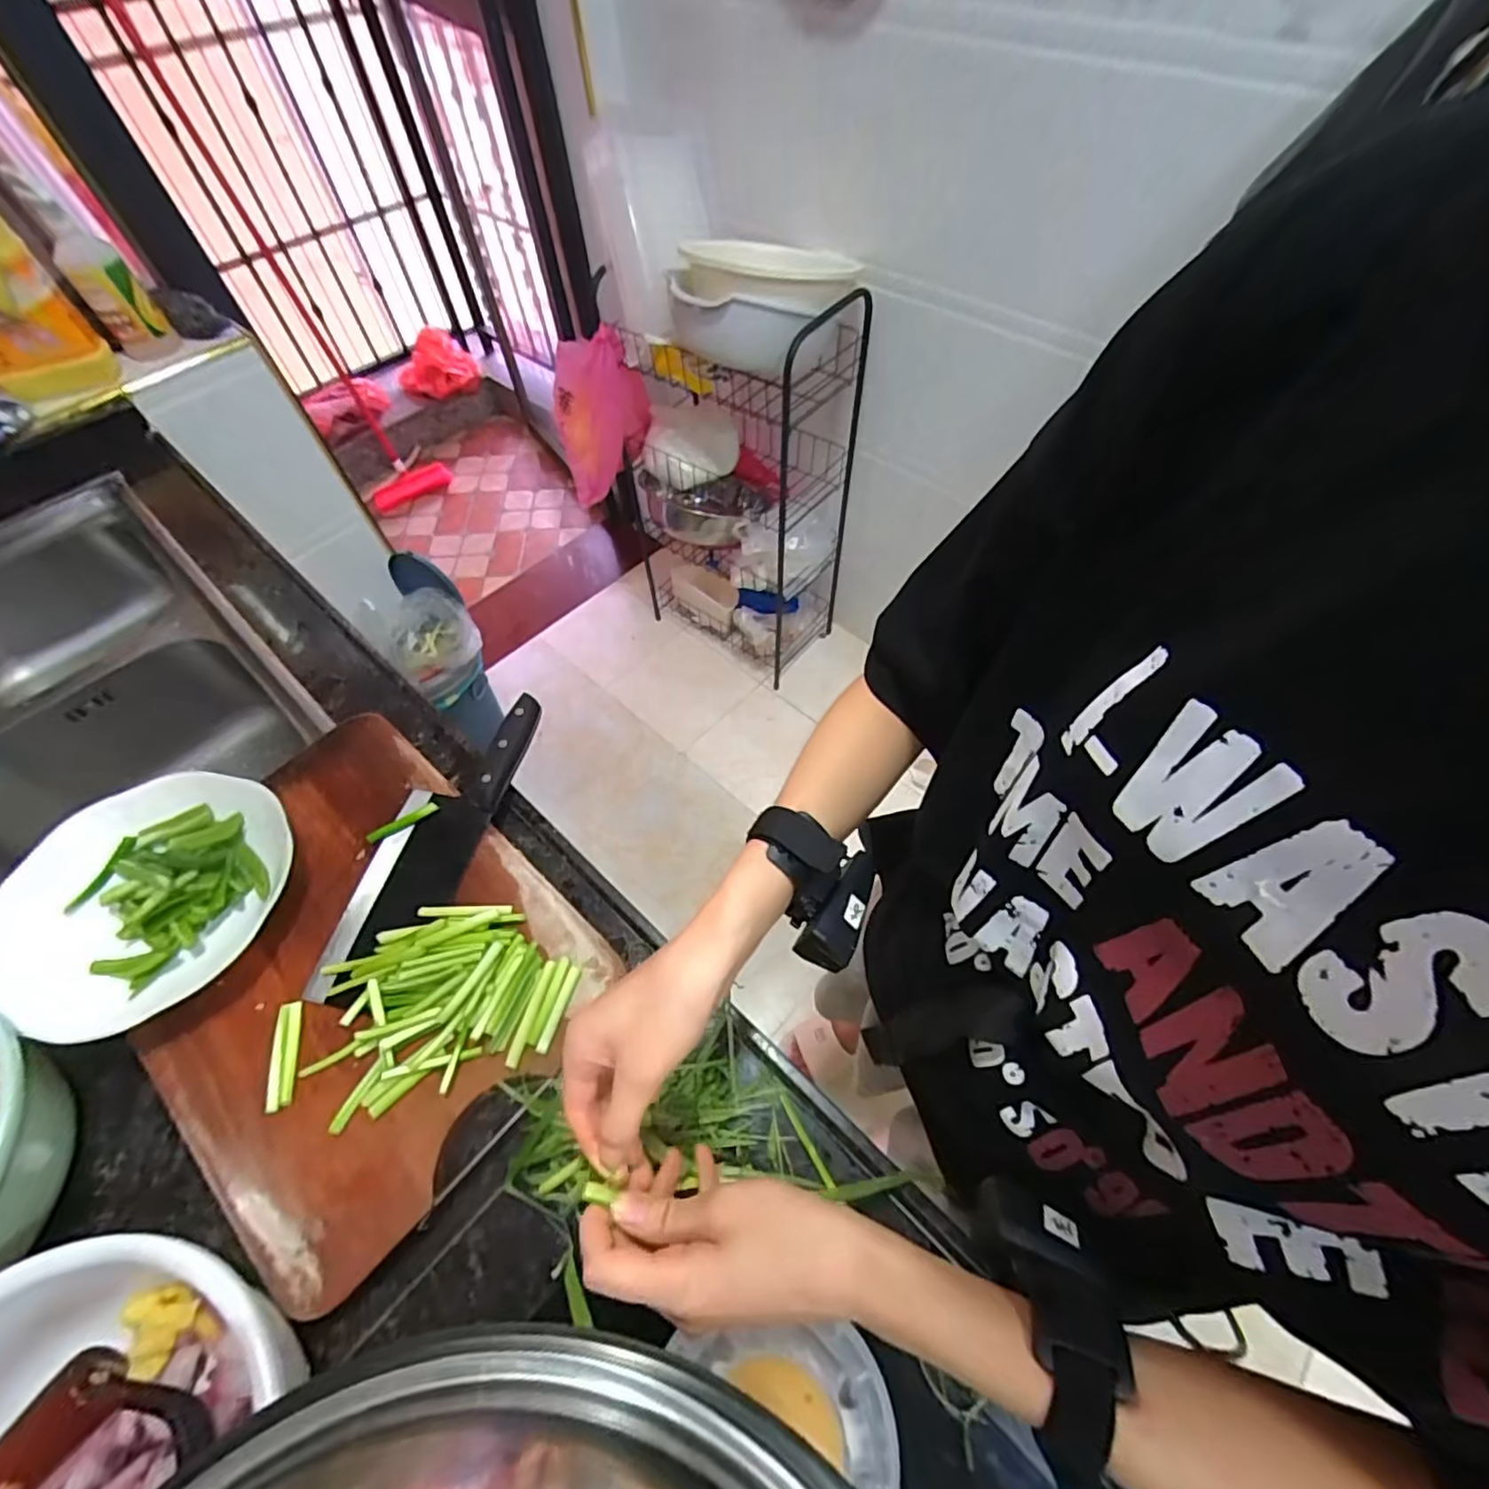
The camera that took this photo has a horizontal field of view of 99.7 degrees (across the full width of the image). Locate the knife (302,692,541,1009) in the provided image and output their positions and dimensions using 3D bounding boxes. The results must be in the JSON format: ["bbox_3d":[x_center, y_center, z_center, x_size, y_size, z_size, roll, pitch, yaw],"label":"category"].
[{"bbox_3d":[-0.271,0.076,0.548,0.086,0.025,0.289,13,59,9],"label":"knife"}]

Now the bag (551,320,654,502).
[{"bbox_3d":[-0.300,-0.695,1.336,0.191,0.332,0.055,-22,60,-12],"label":"bag"}]

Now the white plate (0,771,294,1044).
[{"bbox_3d":[-0.486,0.117,0.504,0.198,0.027,0.207,-1,58,1],"label":"white plate"}]

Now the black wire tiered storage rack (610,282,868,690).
[{"bbox_3d":[-0.021,-0.572,1.452,0.450,0.821,0.287,30,63,19],"label":"black wire tiered storage rack"}]

